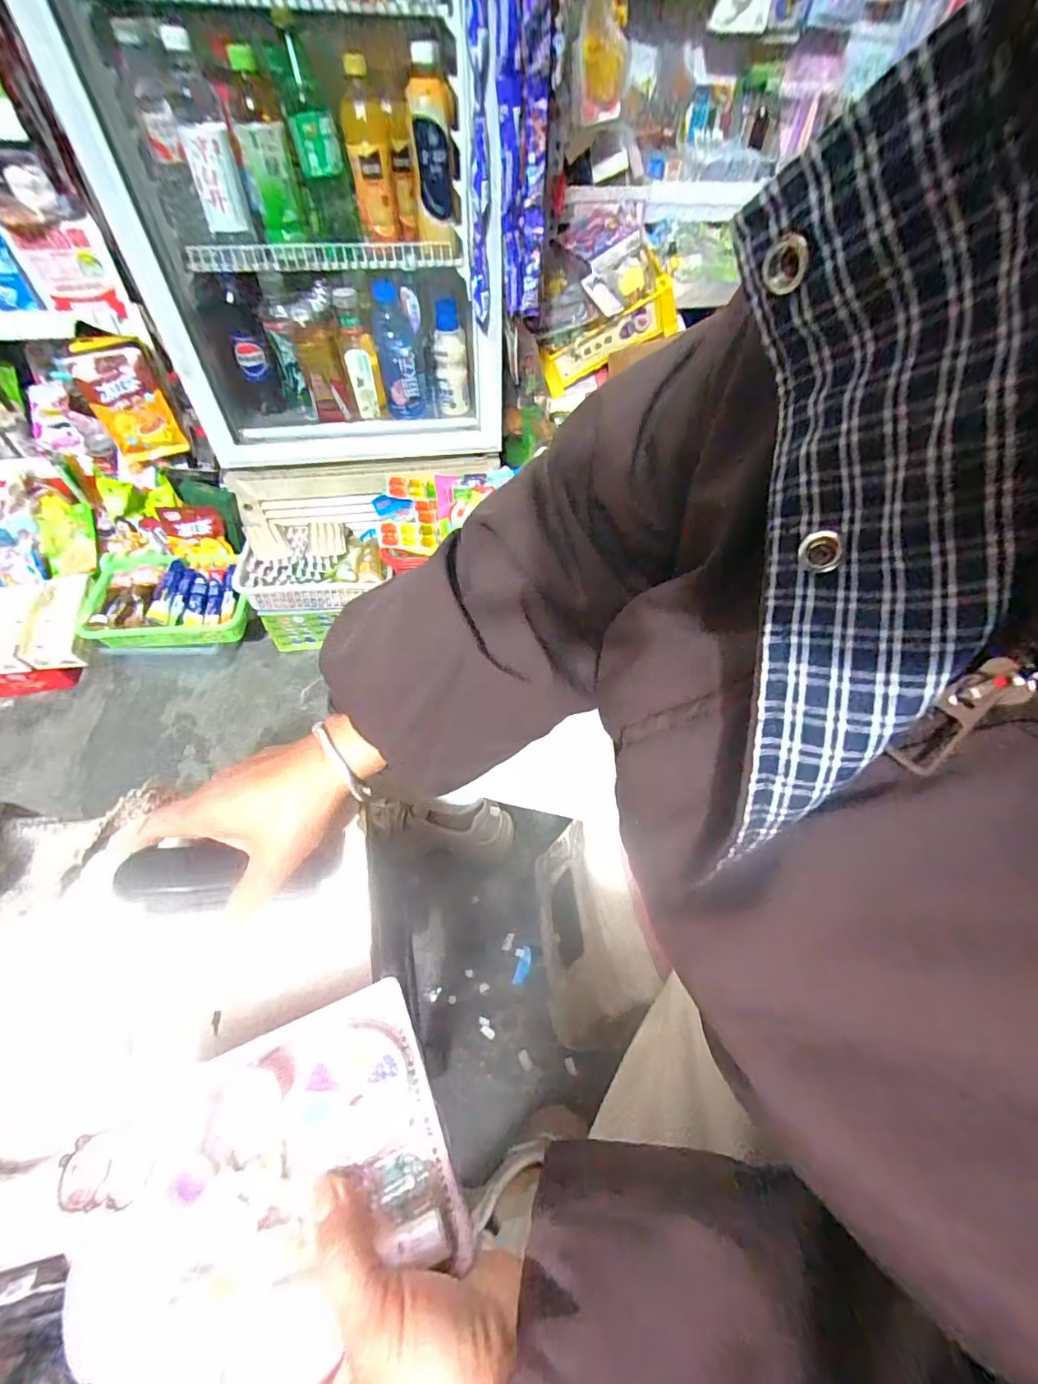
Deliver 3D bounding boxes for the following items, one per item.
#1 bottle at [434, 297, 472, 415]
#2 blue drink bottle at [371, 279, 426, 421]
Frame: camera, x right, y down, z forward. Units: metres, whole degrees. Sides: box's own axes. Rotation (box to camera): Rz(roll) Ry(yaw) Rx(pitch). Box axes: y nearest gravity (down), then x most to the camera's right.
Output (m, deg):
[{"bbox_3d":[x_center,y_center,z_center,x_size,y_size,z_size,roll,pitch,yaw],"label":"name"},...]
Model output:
[{"bbox_3d":[-0.128,-0.626,0.942,0.063,0.170,0.052,-2,55,-4],"label":"bottle"},{"bbox_3d":[-0.224,-0.624,0.925,0.071,0.194,0.069,-11,57,-10],"label":"blue drink bottle"}]

